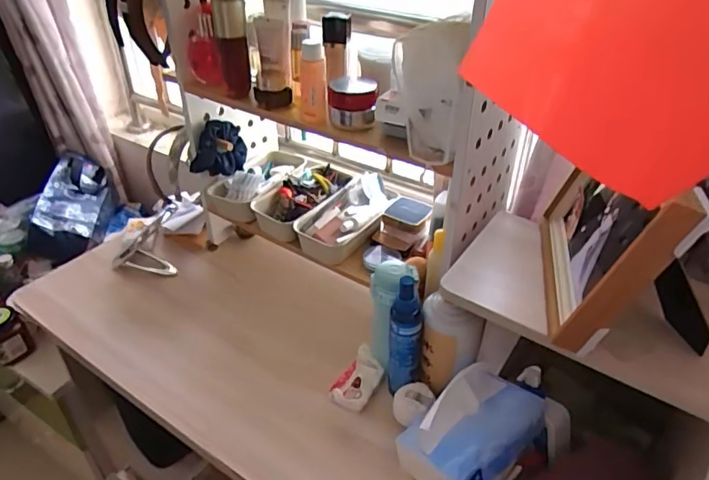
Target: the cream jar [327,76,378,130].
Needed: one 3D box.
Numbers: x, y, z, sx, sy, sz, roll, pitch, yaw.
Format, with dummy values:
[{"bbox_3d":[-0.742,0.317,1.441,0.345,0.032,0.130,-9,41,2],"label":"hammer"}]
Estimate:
[{"bbox_3d":[-0.003,-0.185,0.696,0.063,0.056,0.060,0,36,-1],"label":"cream jar"}]

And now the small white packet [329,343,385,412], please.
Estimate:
[{"bbox_3d":[0.006,0.199,0.742,0.054,0.034,0.086,16,39,21],"label":"small white packet"}]

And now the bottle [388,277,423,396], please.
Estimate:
[{"bbox_3d":[0.067,0.131,0.674,0.046,0.181,0.036,2,36,2],"label":"bottle"}]

